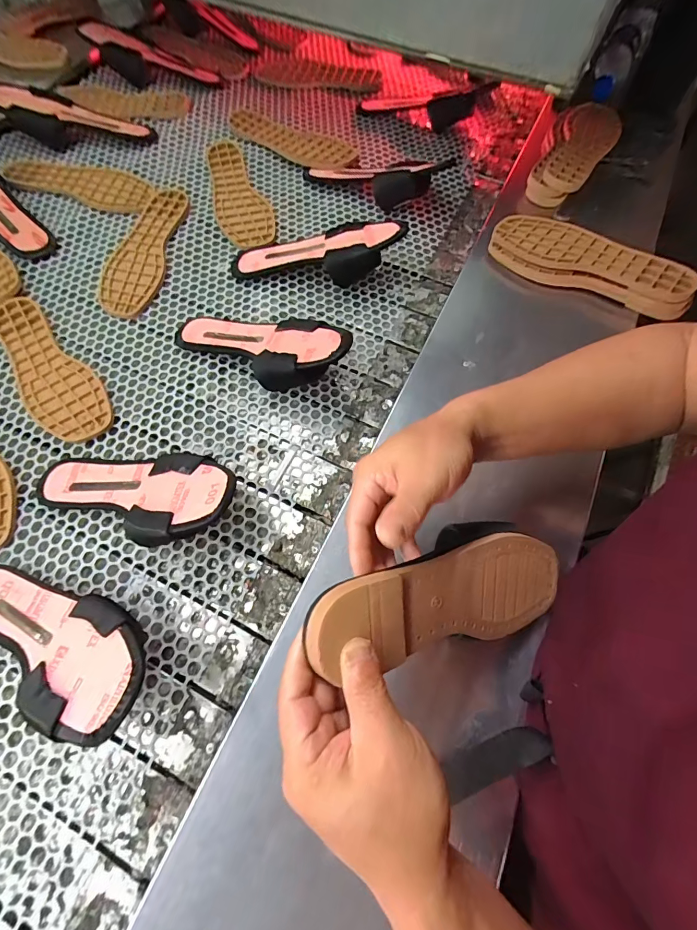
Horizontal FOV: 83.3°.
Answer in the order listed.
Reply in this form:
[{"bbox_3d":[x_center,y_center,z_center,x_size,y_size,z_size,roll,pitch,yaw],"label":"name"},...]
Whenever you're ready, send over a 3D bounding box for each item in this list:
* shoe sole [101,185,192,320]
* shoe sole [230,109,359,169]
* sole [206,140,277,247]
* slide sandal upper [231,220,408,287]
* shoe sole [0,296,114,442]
[{"bbox_3d":[-0.306,-0.330,0.593,0.081,0.009,0.257,7,67,2],"label":"shoe sole"},{"bbox_3d":[-0.101,-0.588,0.702,0.250,0.013,0.100,33,70,12],"label":"shoe sole"},{"bbox_3d":[-0.185,-0.453,0.647,0.086,0.007,0.259,-17,69,-8],"label":"sole"},{"bbox_3d":[-0.044,-0.303,0.568,0.261,0.066,0.098,4,66,16],"label":"slide sandal upper"},{"bbox_3d":[-0.393,-0.125,0.506,0.086,0.011,0.254,-41,74,-16],"label":"shoe sole"}]

